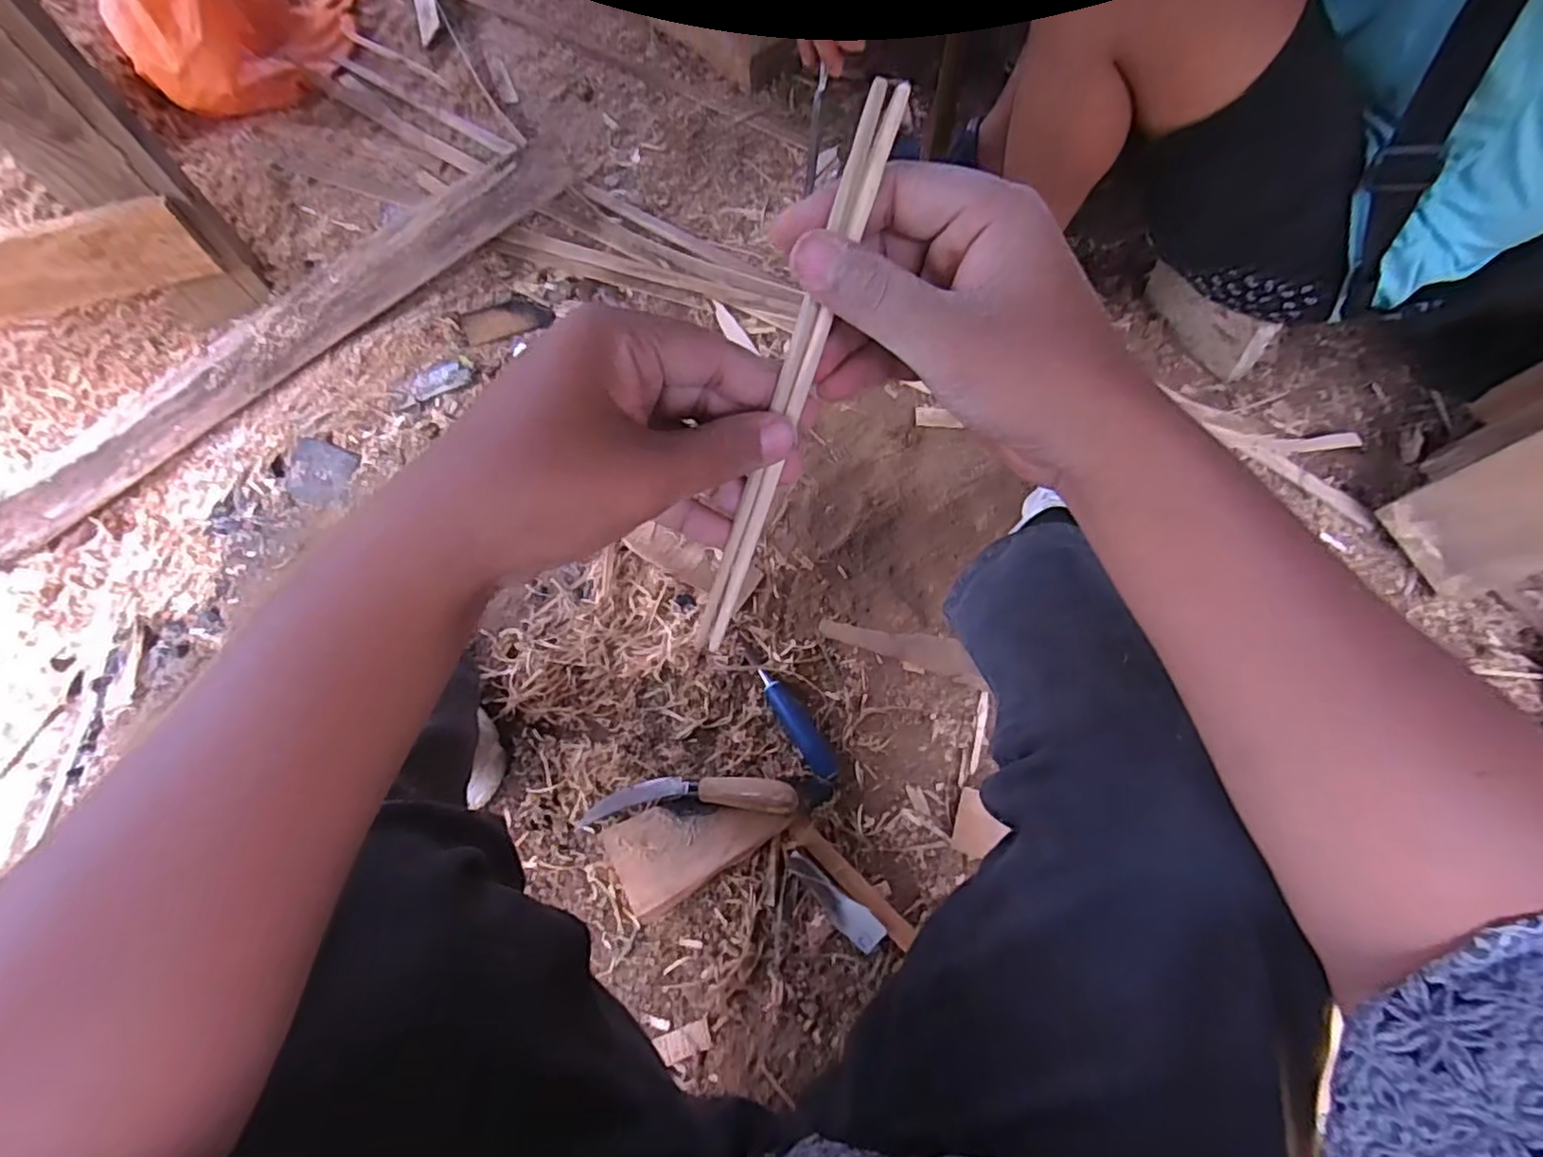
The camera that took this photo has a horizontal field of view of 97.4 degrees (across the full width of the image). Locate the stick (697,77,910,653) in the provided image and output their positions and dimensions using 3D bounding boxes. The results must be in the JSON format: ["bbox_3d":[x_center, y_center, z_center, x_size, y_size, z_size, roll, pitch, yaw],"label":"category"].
[{"bbox_3d":[0.007,-0.066,0.255,0.012,0.006,0.210,21,109,5],"label":"stick"}]

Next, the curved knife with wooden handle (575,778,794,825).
[{"bbox_3d":[-0.077,0.203,0.625,0.202,0.020,0.038,-7,67,16],"label":"curved knife with wooden handle"}]

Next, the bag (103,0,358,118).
[{"bbox_3d":[-0.830,-0.956,1.109,0.277,0.182,0.570,0,53,-3],"label":"bag"}]

